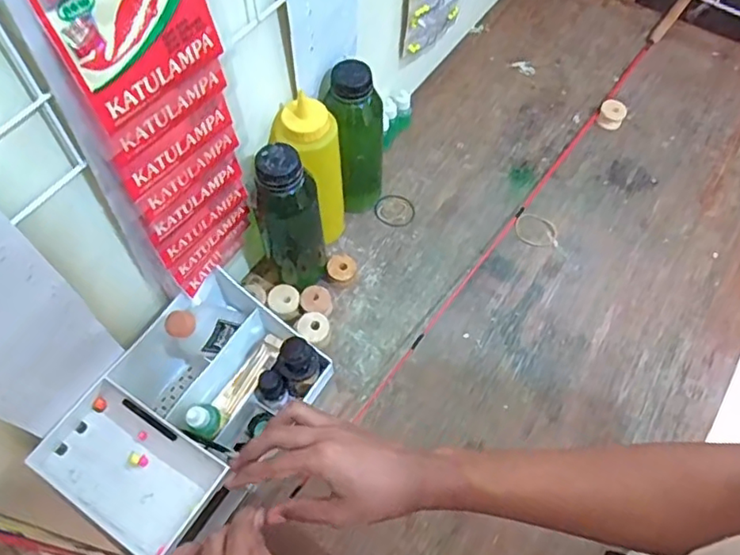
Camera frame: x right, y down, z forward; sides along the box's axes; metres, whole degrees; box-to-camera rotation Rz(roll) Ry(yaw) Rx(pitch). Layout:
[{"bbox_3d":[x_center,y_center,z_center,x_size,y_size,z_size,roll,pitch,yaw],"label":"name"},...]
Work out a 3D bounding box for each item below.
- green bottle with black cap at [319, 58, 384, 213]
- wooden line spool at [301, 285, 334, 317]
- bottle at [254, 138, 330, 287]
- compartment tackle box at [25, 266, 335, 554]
[{"bbox_3d":[-0.017,-0.147,0.658,0.063,0.188,0.062,0,62,0],"label":"green bottle with black cap"},{"bbox_3d":[-0.059,0.024,0.653,0.033,0.025,0.033,0,62,0],"label":"wooden line spool"},{"bbox_3d":[-0.077,-0.051,0.599,0.061,0.187,0.059,0,62,0],"label":"bottle"},{"bbox_3d":[-0.161,0.118,0.546,0.151,0.114,0.228,29,66,13],"label":"compartment tackle box"}]

